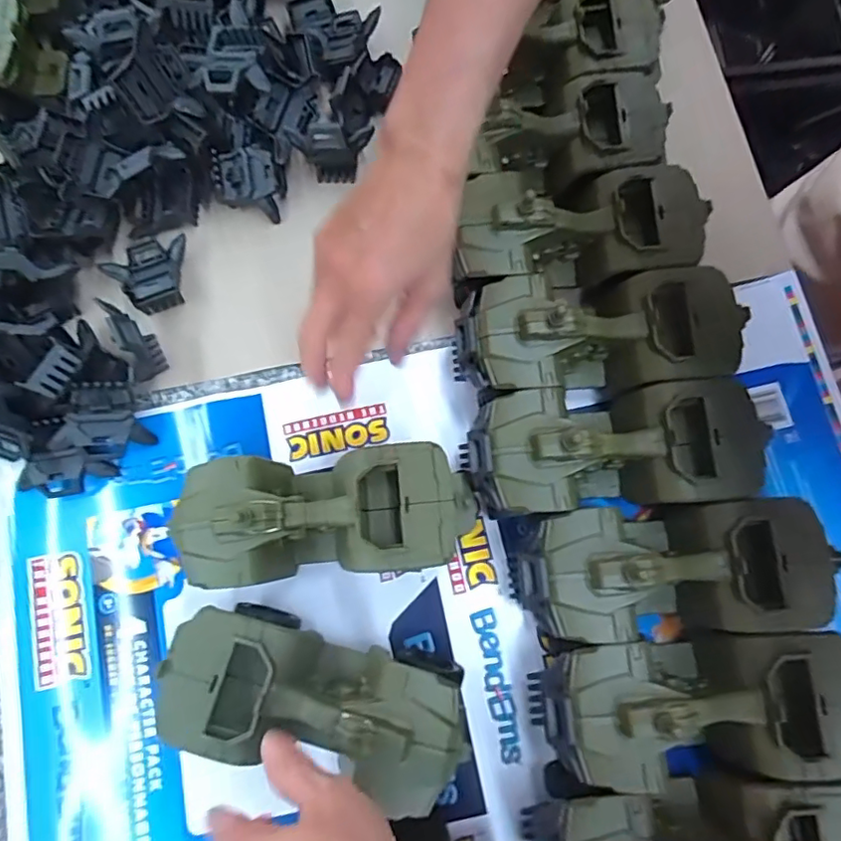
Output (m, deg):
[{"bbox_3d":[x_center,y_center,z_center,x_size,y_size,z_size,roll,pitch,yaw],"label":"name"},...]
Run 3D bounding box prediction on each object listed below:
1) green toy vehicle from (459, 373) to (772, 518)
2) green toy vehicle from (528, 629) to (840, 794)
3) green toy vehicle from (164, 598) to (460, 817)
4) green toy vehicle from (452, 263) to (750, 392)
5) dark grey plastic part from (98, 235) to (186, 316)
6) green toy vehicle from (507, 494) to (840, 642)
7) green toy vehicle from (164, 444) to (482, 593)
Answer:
[{"bbox_3d":[0.124,0.020,0.387,0.184,0.080,0.078,-5,78,-1],"label":"green toy vehicle"},{"bbox_3d":[0.168,0.173,0.355,0.185,0.078,0.078,-3,78,-1],"label":"green toy vehicle"},{"bbox_3d":[-0.062,0.171,0.349,0.173,0.078,0.078,13,78,5],"label":"green toy vehicle"},{"bbox_3d":[0.117,-0.058,0.404,0.184,0.080,0.078,-3,78,-1],"label":"green toy vehicle"},{"bbox_3d":[-0.211,-0.115,0.446,0.063,0.017,0.056,-24,79,-5],"label":"dark grey plastic part"},{"bbox_3d":[0.150,0.097,0.371,0.173,0.078,0.079,-4,78,-1],"label":"green toy vehicle"},{"bbox_3d":[-0.060,0.063,0.377,0.179,0.078,0.077,-5,78,-1],"label":"green toy vehicle"}]

